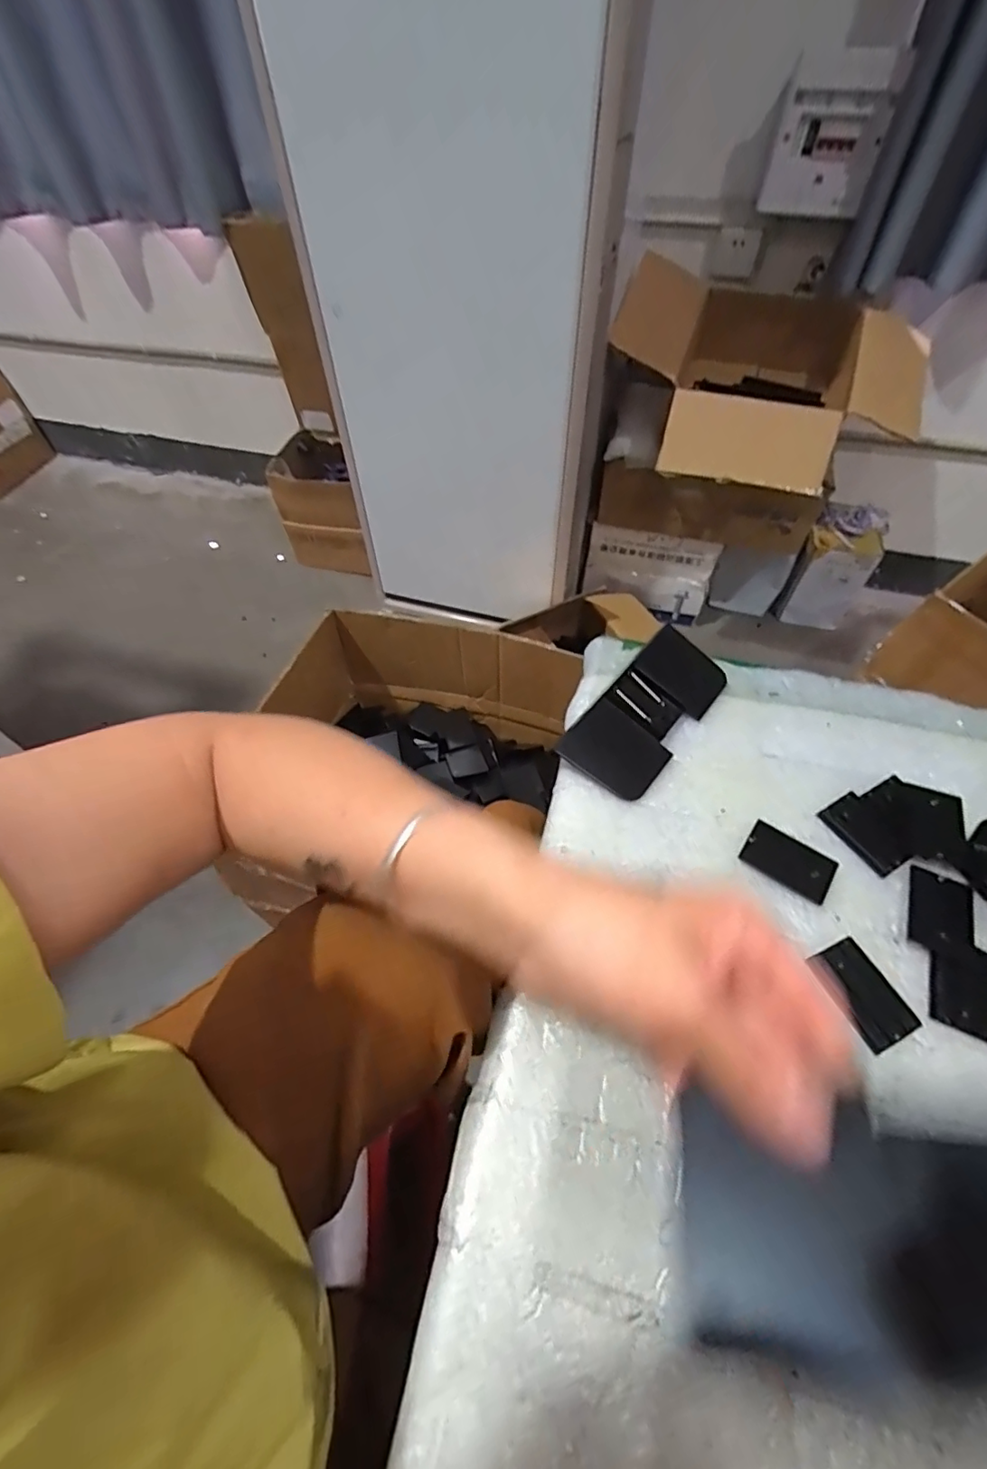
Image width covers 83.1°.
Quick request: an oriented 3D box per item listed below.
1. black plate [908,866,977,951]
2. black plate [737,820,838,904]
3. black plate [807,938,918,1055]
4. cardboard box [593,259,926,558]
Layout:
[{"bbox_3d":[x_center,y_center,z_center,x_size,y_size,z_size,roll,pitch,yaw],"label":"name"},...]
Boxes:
[{"bbox_3d":[0.282,0.112,0.349,0.035,0.006,0.053,20,57,16],"label":"black plate"},{"bbox_3d":[0.197,0.085,0.372,0.055,0.005,0.035,29,60,20],"label":"black plate"},{"bbox_3d":[0.215,0.150,0.324,0.036,0.004,0.054,-15,51,-13],"label":"black plate"},{"bbox_3d":[0.543,-0.646,1.234,0.588,0.470,0.461,10,56,8],"label":"cardboard box"}]

